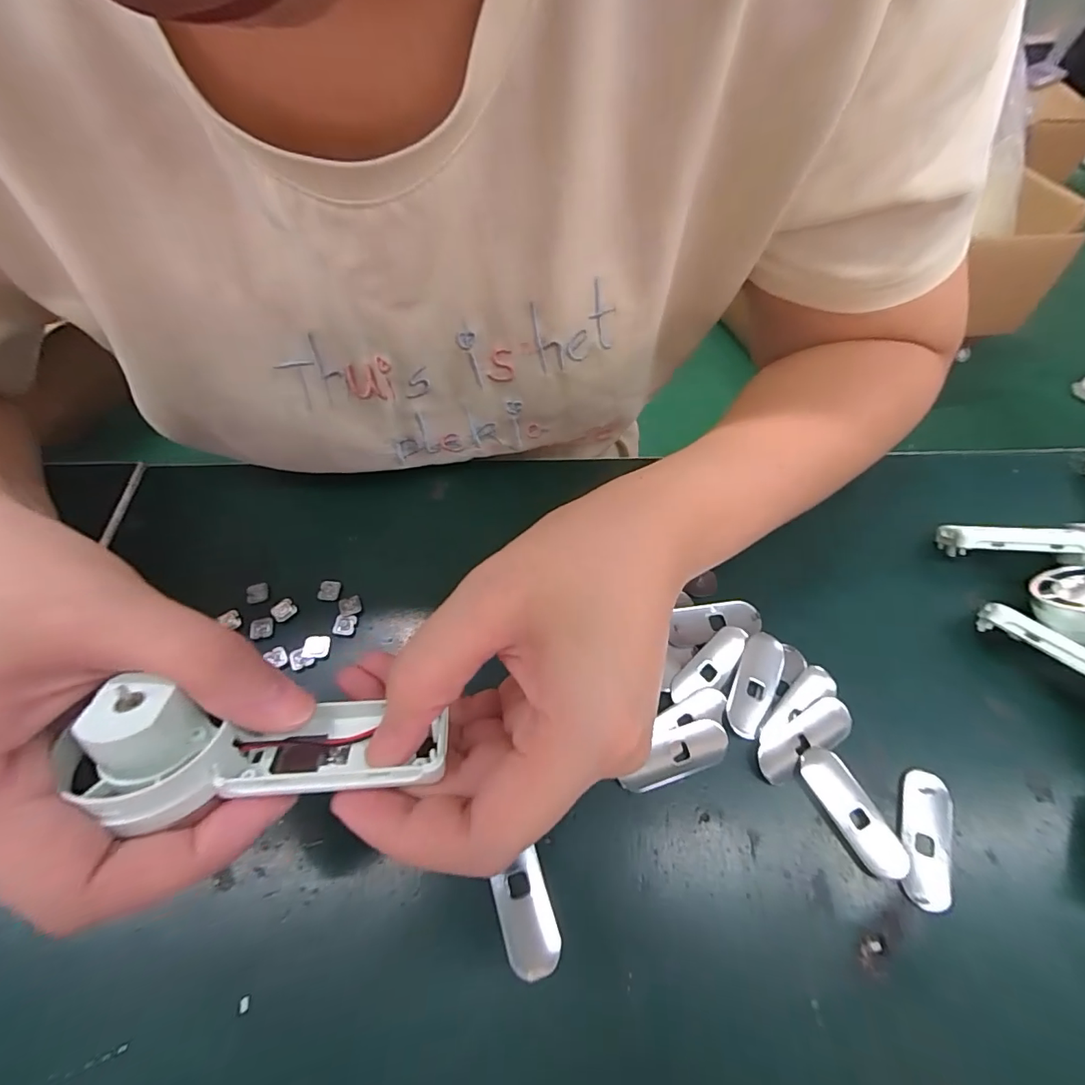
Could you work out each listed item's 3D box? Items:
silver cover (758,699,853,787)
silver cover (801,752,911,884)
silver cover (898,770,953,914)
[{"bbox_3d":[0.116,0.086,0.220,0.050,0.004,0.018,-26,64,-15],"label":"silver cover"},{"bbox_3d":[0.128,0.110,0.206,0.018,0.006,0.049,-24,64,-14],"label":"silver cover"},{"bbox_3d":[0.156,0.120,0.203,0.018,0.005,0.050,21,63,11],"label":"silver cover"}]

